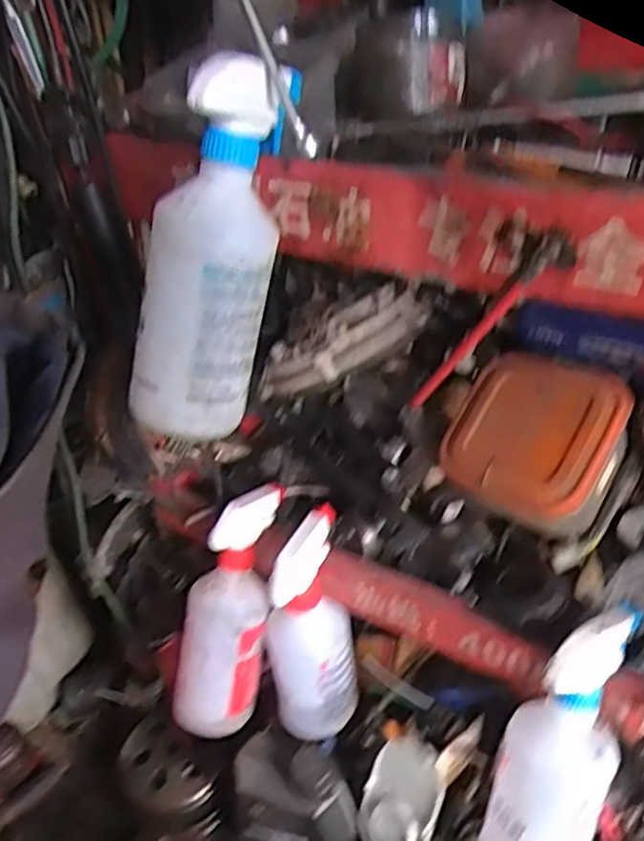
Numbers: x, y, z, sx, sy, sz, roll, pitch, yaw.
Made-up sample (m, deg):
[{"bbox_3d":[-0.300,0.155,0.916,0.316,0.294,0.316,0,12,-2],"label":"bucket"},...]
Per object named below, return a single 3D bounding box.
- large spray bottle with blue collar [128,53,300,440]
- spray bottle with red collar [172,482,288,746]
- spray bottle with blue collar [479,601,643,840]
[{"bbox_3d":[-0.064,-0.093,0.384,0.063,0.210,0.074,22,14,33],"label":"large spray bottle with blue collar"},{"bbox_3d":[-0.082,0.171,0.601,0.067,0.226,0.075,16,8,28],"label":"spray bottle with red collar"},{"bbox_3d":[0.162,0.233,0.465,0.071,0.214,0.072,19,11,31],"label":"spray bottle with blue collar"}]

